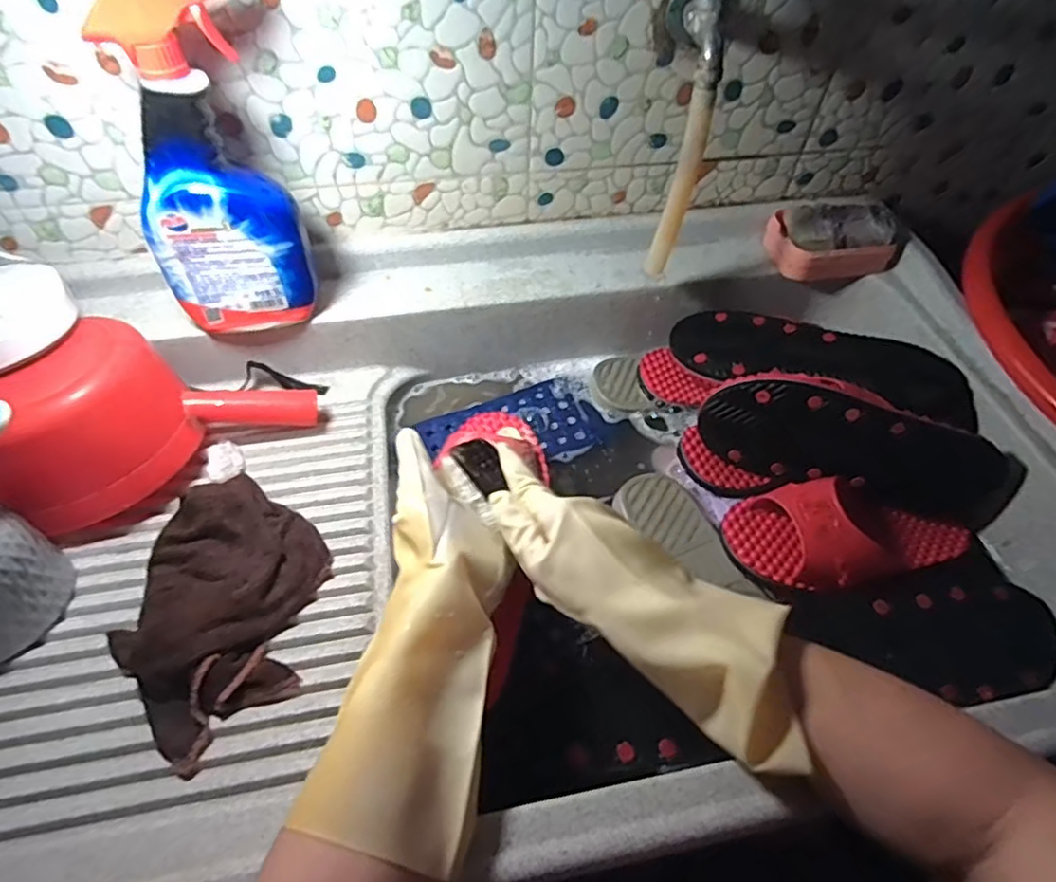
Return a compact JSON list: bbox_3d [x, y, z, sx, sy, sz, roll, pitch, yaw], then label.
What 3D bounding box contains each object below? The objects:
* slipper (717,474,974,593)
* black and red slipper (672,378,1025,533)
[{"bbox_3d":[0.289,0.076,0.526,0.235,0.062,0.086,-7,54,-7],"label":"slipper"},{"bbox_3d":[0.290,0.009,0.550,0.278,0.110,0.068,7,53,3],"label":"black and red slipper"}]

